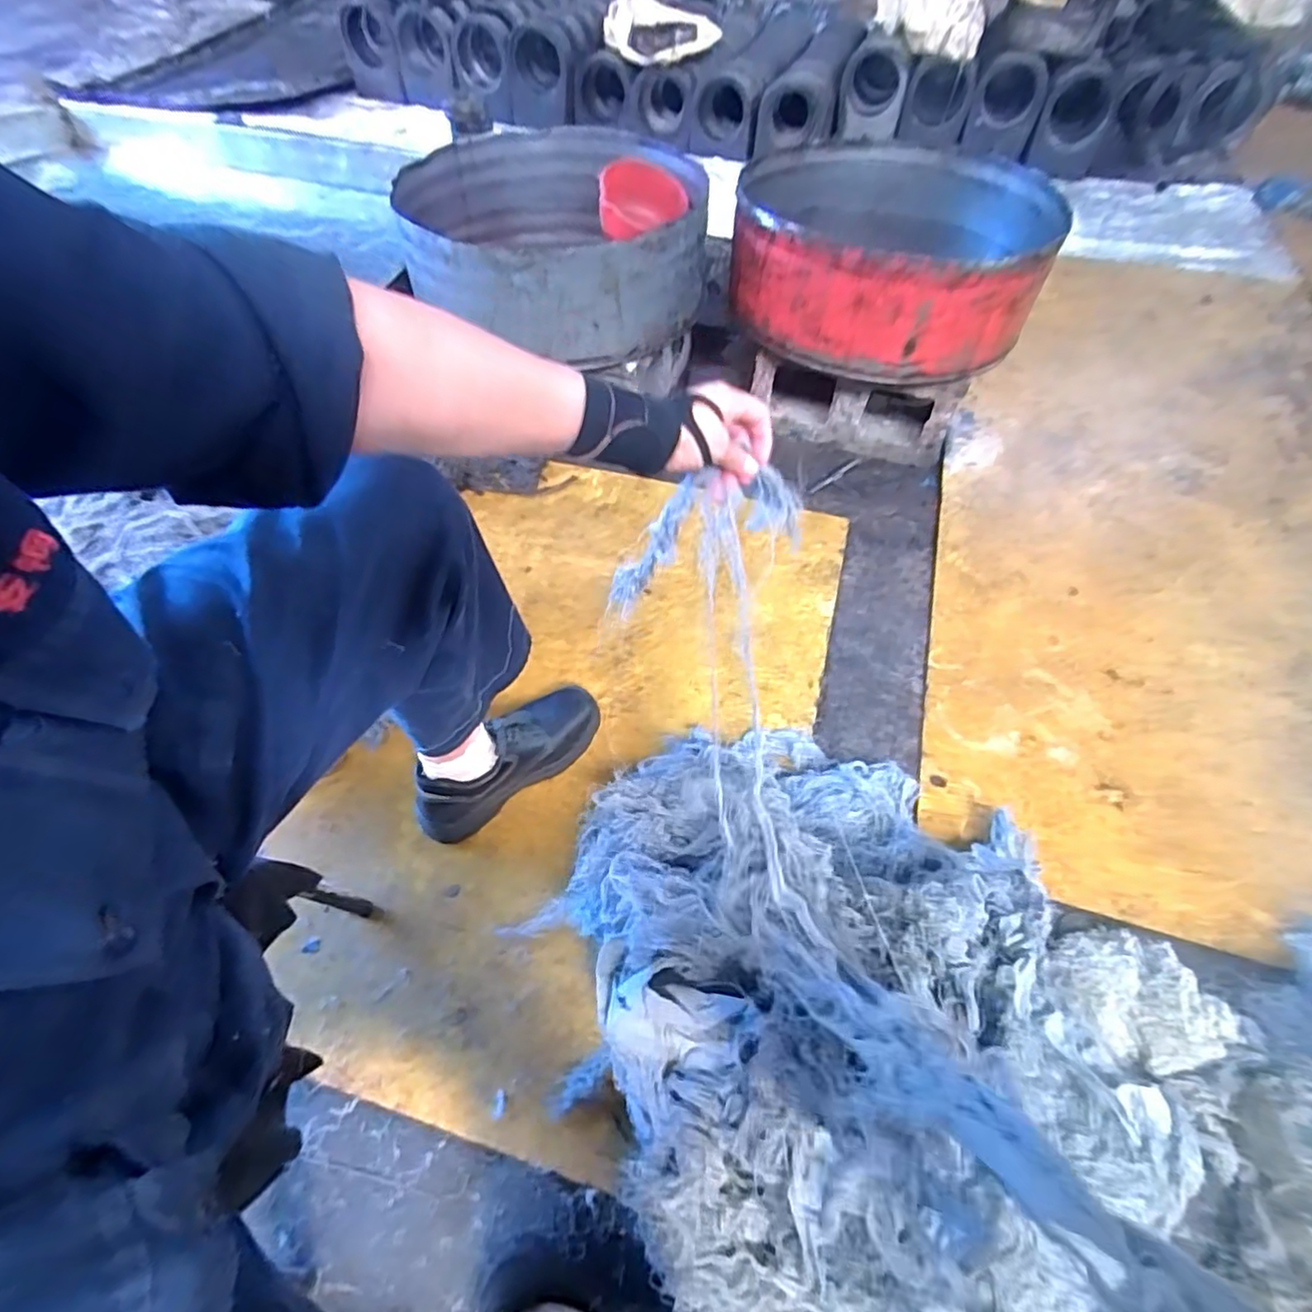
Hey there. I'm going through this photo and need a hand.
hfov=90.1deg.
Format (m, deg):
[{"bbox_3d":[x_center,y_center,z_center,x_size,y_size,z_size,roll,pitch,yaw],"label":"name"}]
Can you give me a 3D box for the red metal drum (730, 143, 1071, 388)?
[{"bbox_3d":[0.420,-0.727,1.186,0.545,0.189,0.536,10,54,6],"label":"red metal drum"}]

